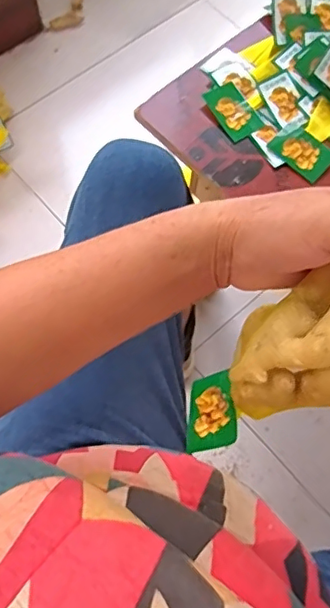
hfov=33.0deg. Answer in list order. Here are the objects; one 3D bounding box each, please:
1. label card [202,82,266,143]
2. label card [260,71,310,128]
[{"bbox_3d":[0.069,-0.194,0.560,0.038,0.005,0.061,-30,79,-13],"label":"label card"},{"bbox_3d":[0.121,-0.204,0.558,0.034,0.004,0.056,-22,82,-7],"label":"label card"}]

